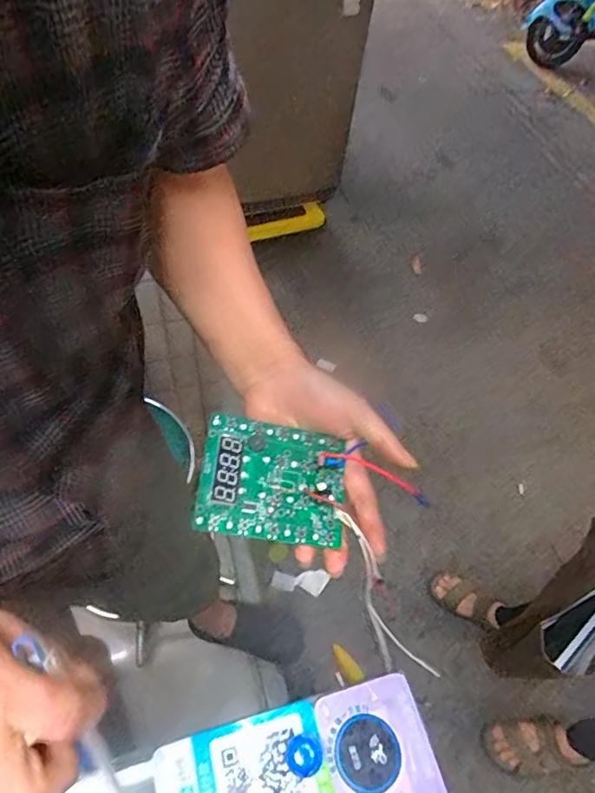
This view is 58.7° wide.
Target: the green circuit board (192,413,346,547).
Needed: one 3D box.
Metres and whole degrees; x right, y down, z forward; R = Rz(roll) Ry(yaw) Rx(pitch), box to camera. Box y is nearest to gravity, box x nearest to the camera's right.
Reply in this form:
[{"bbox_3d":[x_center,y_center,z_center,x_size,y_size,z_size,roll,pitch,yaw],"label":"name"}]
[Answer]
[{"bbox_3d":[-0.019,0.063,0.407,0.108,0.016,0.088,11,63,-10],"label":"green circuit board"}]

